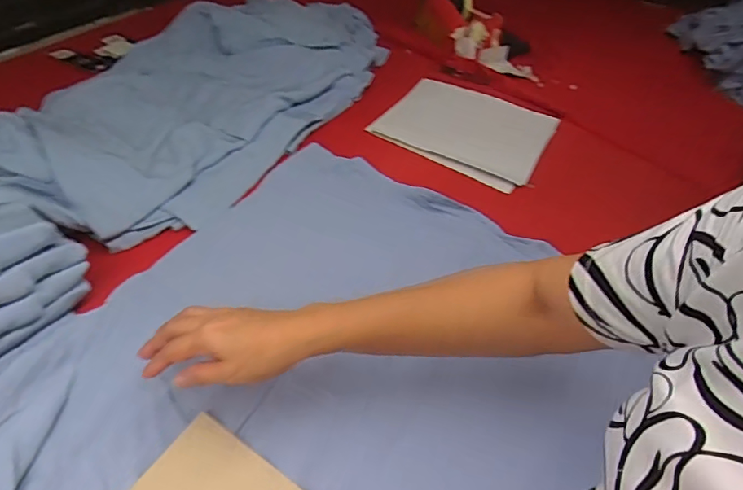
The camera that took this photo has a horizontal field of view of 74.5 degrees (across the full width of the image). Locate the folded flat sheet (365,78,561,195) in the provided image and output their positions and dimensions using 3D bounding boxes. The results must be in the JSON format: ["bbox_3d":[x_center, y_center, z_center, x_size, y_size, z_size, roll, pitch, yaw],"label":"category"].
[{"bbox_3d":[0.163,-0.202,0.816,0.253,0.024,0.228,28,52,18],"label":"folded flat sheet"}]

